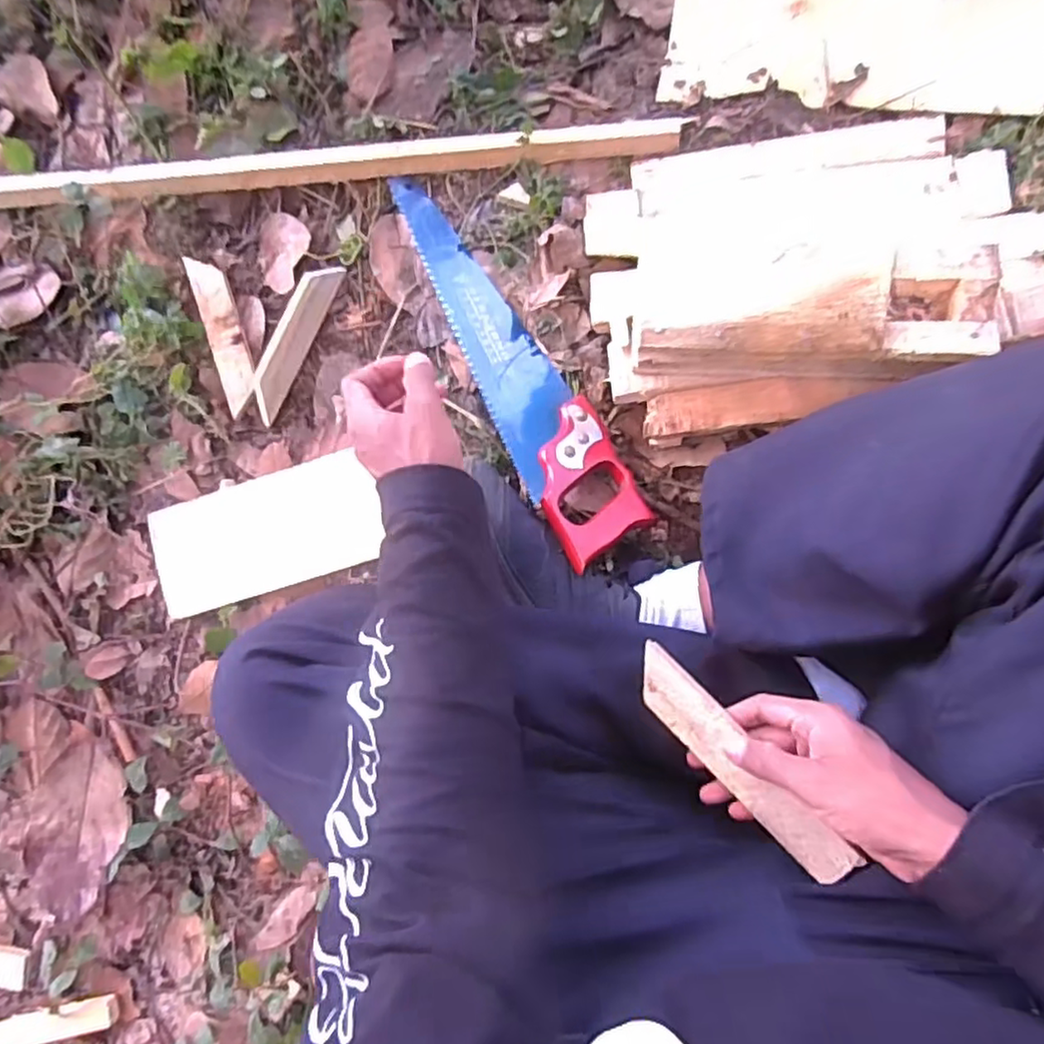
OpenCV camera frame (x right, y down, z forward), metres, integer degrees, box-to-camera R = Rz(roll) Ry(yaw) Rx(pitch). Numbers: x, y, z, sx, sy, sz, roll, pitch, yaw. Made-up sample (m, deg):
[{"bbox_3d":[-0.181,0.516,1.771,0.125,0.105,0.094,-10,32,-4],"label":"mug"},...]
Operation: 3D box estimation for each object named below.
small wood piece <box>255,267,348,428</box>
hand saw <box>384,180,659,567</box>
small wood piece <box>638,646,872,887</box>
[{"bbox_3d":[-0.226,-0.179,0.654,0.033,0.013,0.164,26,96,-25],"label":"small wood piece"},{"bbox_3d":[-0.016,-0.149,0.611,0.089,0.026,0.396,-26,77,-20],"label":"hand saw"},{"bbox_3d":[0.136,0.153,0.425,0.172,0.005,0.035,47,109,16],"label":"small wood piece"}]

